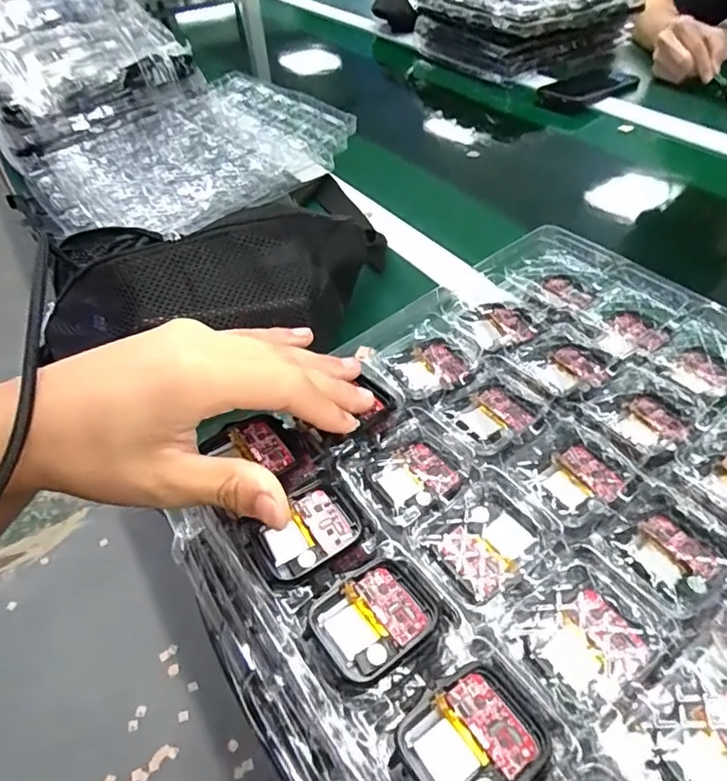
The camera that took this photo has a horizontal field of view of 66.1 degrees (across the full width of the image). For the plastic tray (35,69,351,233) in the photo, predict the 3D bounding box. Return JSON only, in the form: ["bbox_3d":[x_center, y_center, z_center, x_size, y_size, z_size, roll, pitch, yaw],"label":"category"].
[{"bbox_3d":[-0.209,-0.280,0.672,0.319,0.061,0.279,-35,53,-26],"label":"plastic tray"}]

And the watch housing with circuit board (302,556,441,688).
[{"bbox_3d":[0.005,0.087,0.214,0.046,0.006,0.036,-31,52,-23],"label":"watch housing with circuit board"}]

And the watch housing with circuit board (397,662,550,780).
[{"bbox_3d":[0.036,0.114,0.181,0.043,0.006,0.038,-30,51,-23],"label":"watch housing with circuit board"}]

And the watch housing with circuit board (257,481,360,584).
[{"bbox_3d":[-0.024,0.062,0.242,0.043,0.005,0.034,-28,49,-21],"label":"watch housing with circuit board"}]

